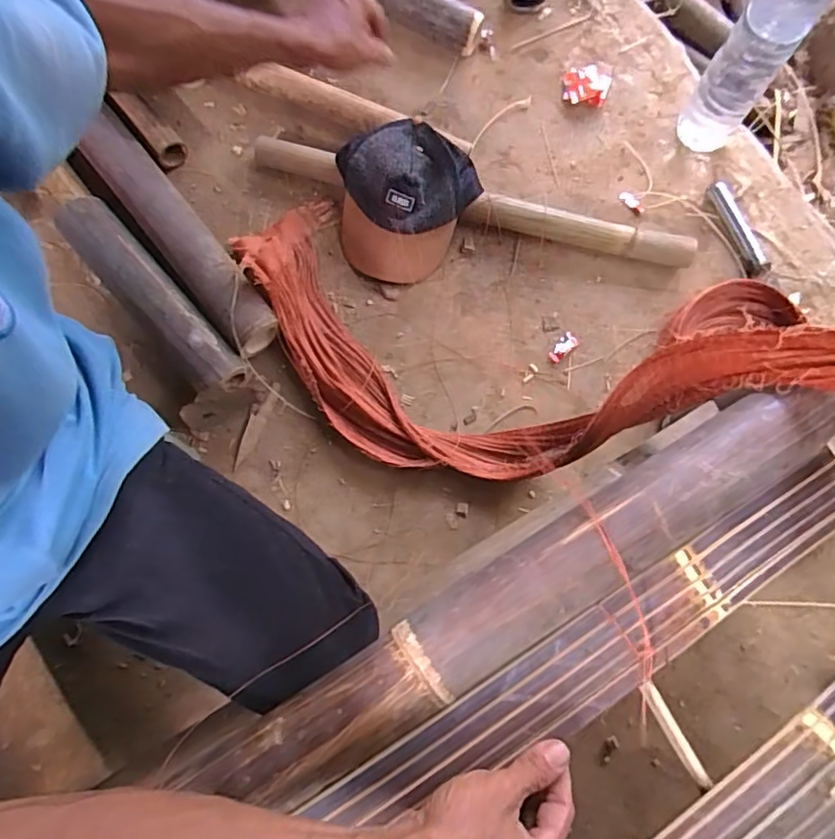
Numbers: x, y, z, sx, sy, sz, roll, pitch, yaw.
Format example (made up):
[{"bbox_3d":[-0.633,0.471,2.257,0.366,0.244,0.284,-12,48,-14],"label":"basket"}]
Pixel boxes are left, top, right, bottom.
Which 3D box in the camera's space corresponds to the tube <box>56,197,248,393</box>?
[{"bbox_3d":[-0.368,-0.168,0.781,0.073,0.056,0.335,-40,82,-9],"label":"tube"}]

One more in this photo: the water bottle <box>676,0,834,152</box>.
[{"bbox_3d":[0.460,-0.501,0.759,0.089,0.316,0.081,39,80,6],"label":"water bottle"}]

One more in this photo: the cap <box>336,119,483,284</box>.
[{"bbox_3d":[-0.032,-0.321,0.830,0.193,0.080,0.217,31,79,5],"label":"cap"}]

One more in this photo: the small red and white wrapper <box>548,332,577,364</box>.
[{"bbox_3d":[0.217,-0.106,0.840,0.023,0.004,0.050,42,81,7],"label":"small red and white wrapper"}]

